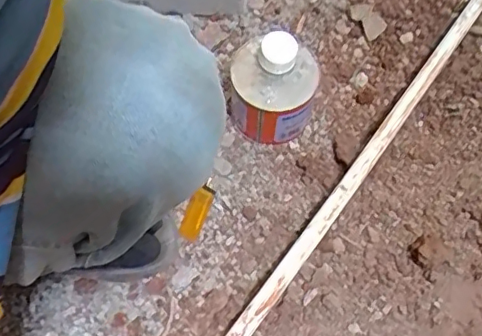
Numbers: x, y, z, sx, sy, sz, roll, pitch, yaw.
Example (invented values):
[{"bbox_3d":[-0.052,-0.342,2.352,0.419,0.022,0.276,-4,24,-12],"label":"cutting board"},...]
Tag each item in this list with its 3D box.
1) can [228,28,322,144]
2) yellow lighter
[{"bbox_3d":[0.037,-0.091,0.664,0.098,0.103,0.086,3,64,3],"label":"can"},{"bbox_3d":[-0.049,0.047,0.653,0.023,0.008,0.076,19,66,10],"label":"yellow lighter"}]

